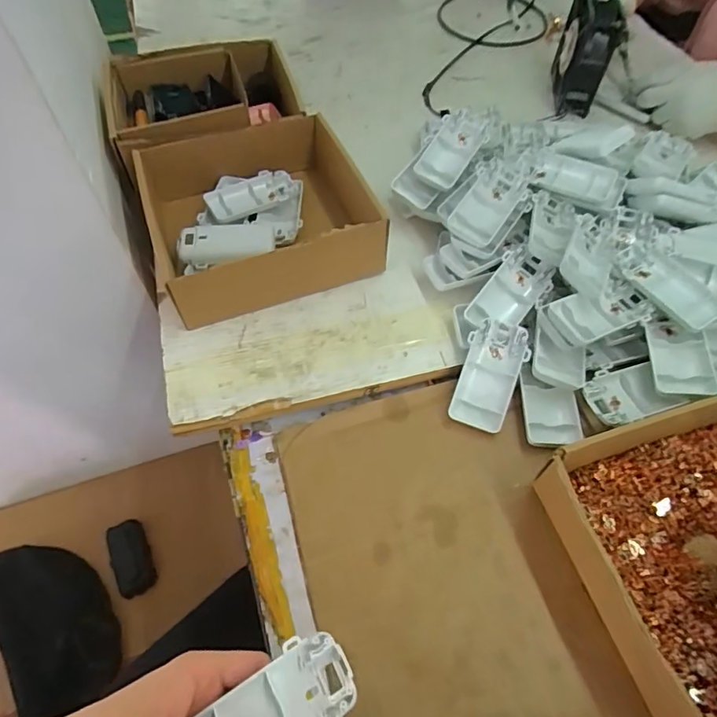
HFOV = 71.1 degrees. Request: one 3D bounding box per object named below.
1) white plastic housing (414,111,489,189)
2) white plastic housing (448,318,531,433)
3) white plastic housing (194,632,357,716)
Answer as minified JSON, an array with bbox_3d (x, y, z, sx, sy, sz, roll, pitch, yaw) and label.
[{"bbox_3d":[0.103,-0.227,0.533,0.049,0.024,0.103,30,62,18],"label":"white plastic housing"},{"bbox_3d":[0.114,0.015,0.438,0.048,0.018,0.095,20,79,14],"label":"white plastic housing"},{"bbox_3d":[-0.044,0.193,0.275,0.087,0.020,0.047,-30,62,-15],"label":"white plastic housing"}]

